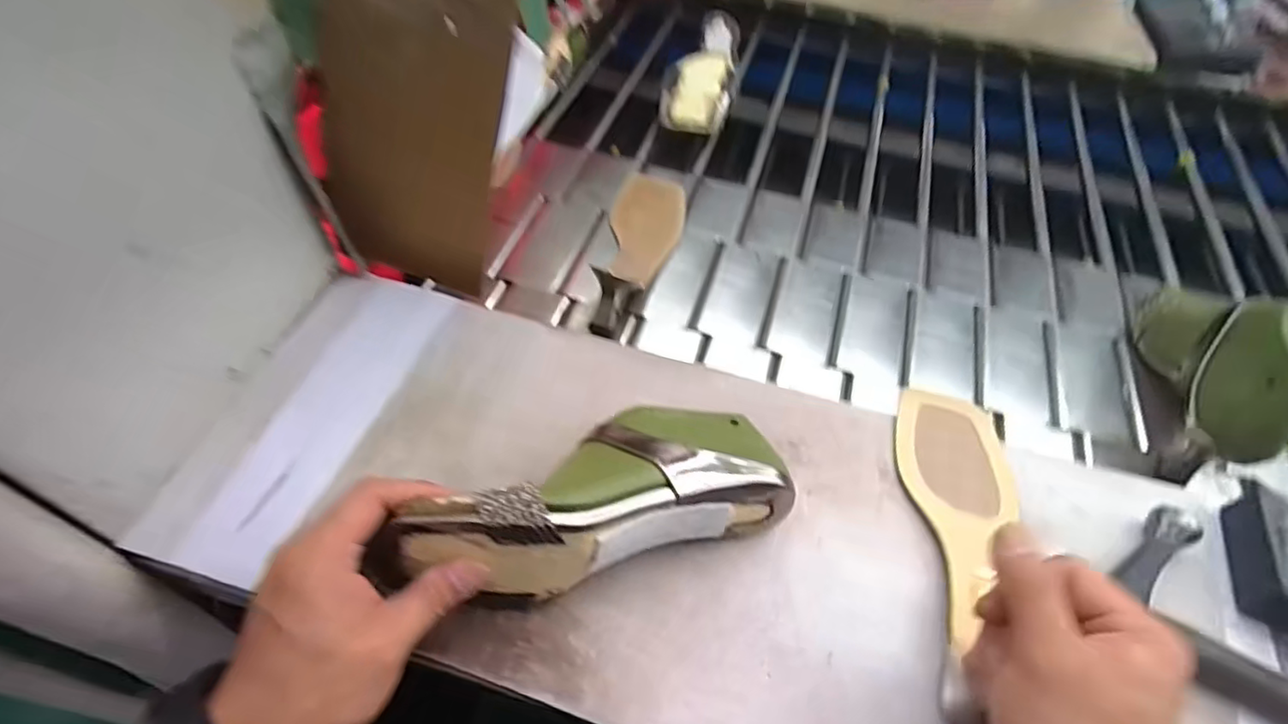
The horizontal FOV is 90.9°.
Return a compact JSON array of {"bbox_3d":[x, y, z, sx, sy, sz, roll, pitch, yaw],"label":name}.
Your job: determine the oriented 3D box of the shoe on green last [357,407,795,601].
[{"bbox_3d":[-0.031,0.082,0.372,0.231,0.081,0.094,-12,54,-27],"label":"shoe on green last"}]

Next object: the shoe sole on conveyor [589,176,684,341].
[{"bbox_3d":[-0.001,-0.127,0.608,0.071,0.061,0.232,9,53,2],"label":"shoe sole on conveyor"}]

